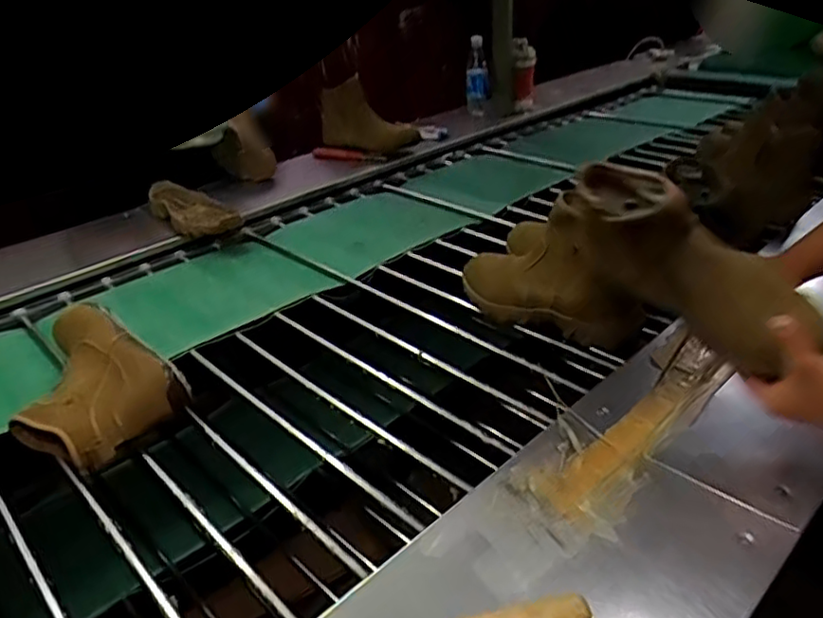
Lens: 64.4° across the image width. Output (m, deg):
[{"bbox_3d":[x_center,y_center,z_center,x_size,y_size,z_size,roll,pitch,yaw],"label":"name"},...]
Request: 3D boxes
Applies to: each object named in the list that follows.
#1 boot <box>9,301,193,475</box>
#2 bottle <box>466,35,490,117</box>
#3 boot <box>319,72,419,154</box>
[{"bbox_3d":[-0.405,0.088,0.790,0.240,0.087,0.157,19,36,34],"label":"boot"},{"bbox_3d":[0.181,-0.622,1.781,0.062,0.221,0.052,-1,28,6],"label":"bottle"},{"bbox_3d":[-0.110,-0.459,1.565,0.252,0.144,0.090,13,33,27],"label":"boot"}]

